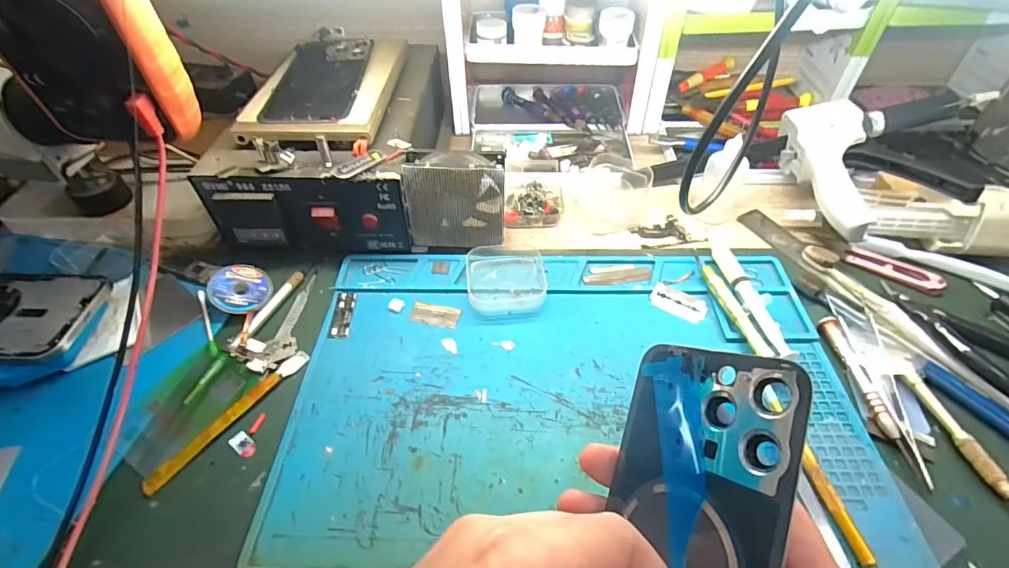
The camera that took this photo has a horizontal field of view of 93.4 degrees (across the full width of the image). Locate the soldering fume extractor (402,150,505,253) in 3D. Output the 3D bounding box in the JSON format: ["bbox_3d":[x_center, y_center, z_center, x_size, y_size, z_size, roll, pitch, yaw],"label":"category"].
[{"bbox_3d":[-0.041,-0.069,0.403,0.080,0.085,0.028,-2,46,-1],"label":"soldering fume extractor"}]

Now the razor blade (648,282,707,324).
[{"bbox_3d":[0.140,0.016,0.385,0.043,0.004,0.024,23,67,18],"label":"razor blade"}]

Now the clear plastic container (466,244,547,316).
[{"bbox_3d":[0.002,-0.006,0.394,0.063,0.017,0.068,-5,47,-3],"label":"clear plastic container"}]

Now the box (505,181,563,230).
[{"bbox_3d":[0.029,-0.080,0.465,0.056,0.016,0.053,3,47,4],"label":"box"}]

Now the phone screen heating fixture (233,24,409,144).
[{"bbox_3d":[-0.160,-0.178,0.435,0.112,0.035,0.205,0,48,2],"label":"phone screen heating fixture"}]

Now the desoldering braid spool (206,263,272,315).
[{"bbox_3d":[-0.215,0.005,0.387,0.043,0.006,0.049,-18,66,-38],"label":"desoldering braid spool"}]

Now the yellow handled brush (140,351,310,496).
[{"bbox_3d":[-0.185,0.087,0.321,0.012,0.004,0.120,26,52,24],"label":"yellow handled brush"}]

